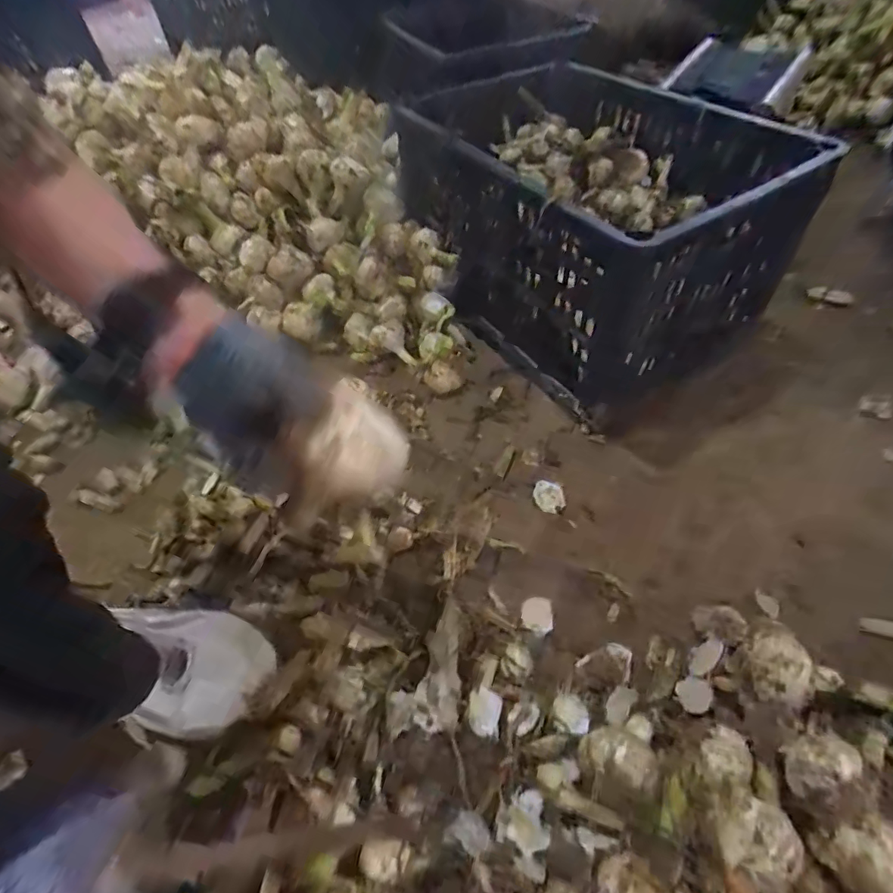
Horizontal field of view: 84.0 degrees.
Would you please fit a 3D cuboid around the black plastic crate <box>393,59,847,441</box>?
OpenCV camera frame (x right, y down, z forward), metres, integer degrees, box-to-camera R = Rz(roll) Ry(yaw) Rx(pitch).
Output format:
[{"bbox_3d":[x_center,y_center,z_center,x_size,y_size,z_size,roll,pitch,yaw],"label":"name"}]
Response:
[{"bbox_3d":[0.184,-0.325,0.685,0.382,0.241,0.495,-29,55,-16],"label":"black plastic crate"}]

